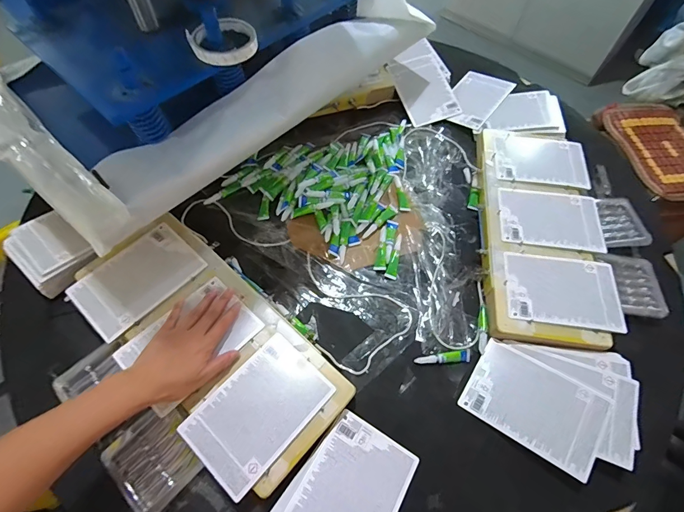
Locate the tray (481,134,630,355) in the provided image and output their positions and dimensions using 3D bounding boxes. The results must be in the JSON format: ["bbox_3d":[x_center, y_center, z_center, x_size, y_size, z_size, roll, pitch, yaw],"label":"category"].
[{"bbox_3d":[0.346,-0.054,0.649,0.192,0.048,0.428,9,60,3],"label":"tray"}]

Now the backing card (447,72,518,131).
[{"bbox_3d":[0.293,-0.348,0.811,0.112,0.011,0.164,30,70,23],"label":"backing card"}]

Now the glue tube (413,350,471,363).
[{"bbox_3d":[0.150,0.153,0.546,0.084,0.007,0.016,-5,60,-5],"label":"glue tube"}]

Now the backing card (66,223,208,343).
[{"bbox_3d":[-0.307,0.033,0.556,0.114,0.007,0.168,40,66,19],"label":"backing card"}]

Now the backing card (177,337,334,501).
[{"bbox_3d":[-0.105,0.195,0.472,0.115,0.006,0.168,38,65,19],"label":"backing card"}]

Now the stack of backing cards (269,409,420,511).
[{"bbox_3d":[0.000,0.299,0.446,0.124,0.029,0.186,33,64,16],"label":"stack of backing cards"}]

